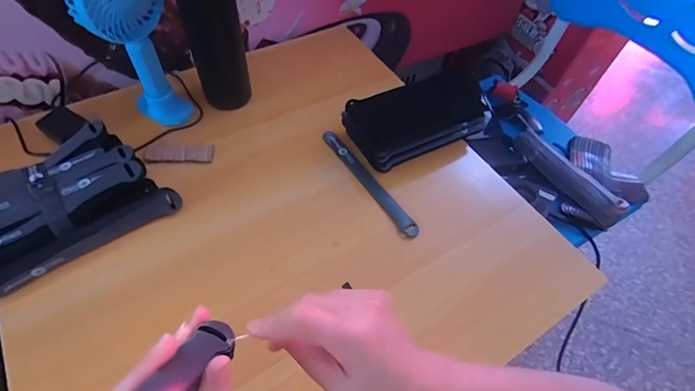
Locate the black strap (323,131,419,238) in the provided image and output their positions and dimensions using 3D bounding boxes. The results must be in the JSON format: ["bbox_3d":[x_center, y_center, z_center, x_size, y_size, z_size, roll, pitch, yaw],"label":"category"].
[{"bbox_3d":[0.025,-0.022,0.508,0.023,0.010,0.198,-27,62,-22],"label":"black strap"}]

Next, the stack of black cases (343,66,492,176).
[{"bbox_3d":[0.109,-0.113,0.544,0.220,0.049,0.089,-24,61,-20],"label":"stack of black cases"}]

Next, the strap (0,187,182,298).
[{"bbox_3d":[-0.281,0.047,0.423,0.195,0.021,0.026,-31,64,-24],"label":"strap"}]

